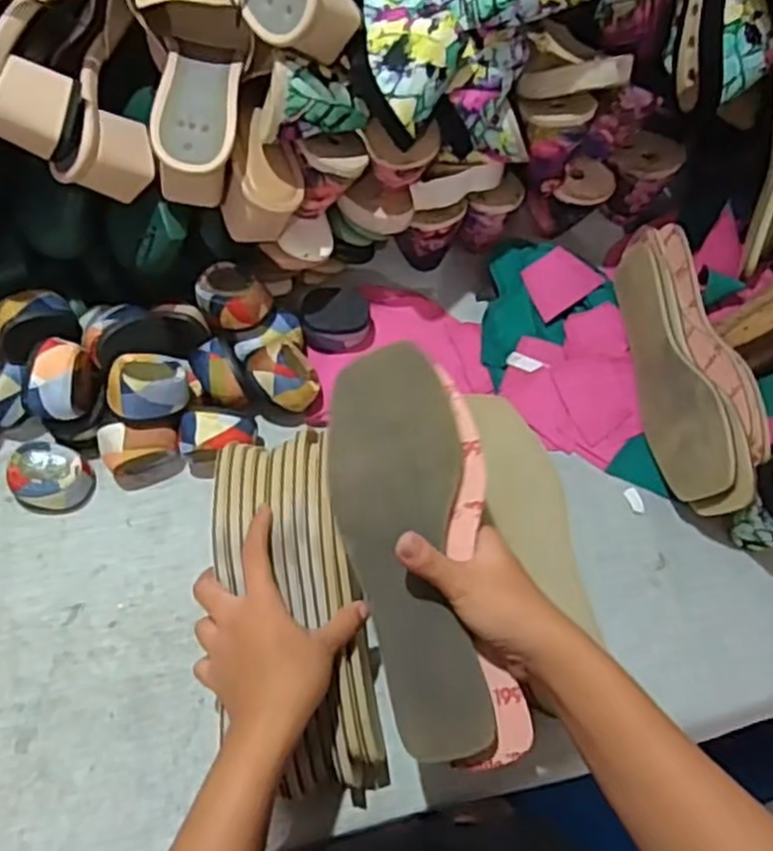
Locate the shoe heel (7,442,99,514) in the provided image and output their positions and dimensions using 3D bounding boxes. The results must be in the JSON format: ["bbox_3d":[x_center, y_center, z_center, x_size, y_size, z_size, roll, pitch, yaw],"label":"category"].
[{"bbox_3d":[-0.273,0.041,0.599,0.057,0.042,0.046,5,62,-1],"label":"shoe heel"}]

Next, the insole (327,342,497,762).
[{"bbox_3d":[0.011,0.071,0.436,0.076,0.013,0.235,-7,82,5],"label":"insole"}]

